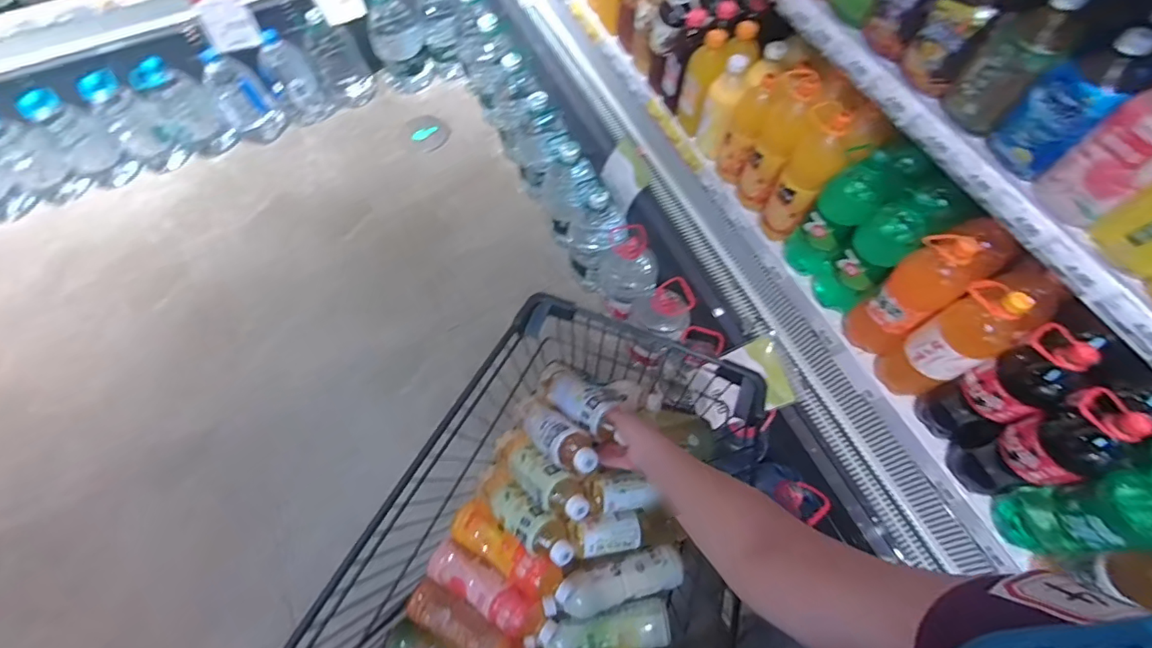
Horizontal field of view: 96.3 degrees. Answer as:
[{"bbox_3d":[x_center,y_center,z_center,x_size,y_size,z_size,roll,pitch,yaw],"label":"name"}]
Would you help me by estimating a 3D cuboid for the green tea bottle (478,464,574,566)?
[{"bbox_3d":[-0.075,0.295,0.785,0.061,0.082,0.214,-44,37,-18],"label":"green tea bottle"}]

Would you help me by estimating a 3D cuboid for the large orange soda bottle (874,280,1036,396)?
[{"bbox_3d":[0.659,0.039,0.919,0.099,0.320,0.107,-29,67,-12],"label":"large orange soda bottle"}]

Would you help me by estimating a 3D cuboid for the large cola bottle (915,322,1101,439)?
[{"bbox_3d":[0.729,0.105,0.868,0.119,0.293,0.108,-24,66,-10],"label":"large cola bottle"}]

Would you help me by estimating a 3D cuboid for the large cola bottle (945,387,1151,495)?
[{"bbox_3d":[0.745,0.197,0.823,0.104,0.306,0.107,-19,65,-8],"label":"large cola bottle"}]

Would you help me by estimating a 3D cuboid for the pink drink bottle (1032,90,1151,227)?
[{"bbox_3d":[0.702,-0.219,0.645,0.073,0.201,0.098,-34,68,-14],"label":"pink drink bottle"}]

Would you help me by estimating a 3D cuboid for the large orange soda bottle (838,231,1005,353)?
[{"bbox_3d":[0.636,-0.066,0.954,0.137,0.279,0.106,-31,68,-13],"label":"large orange soda bottle"}]

